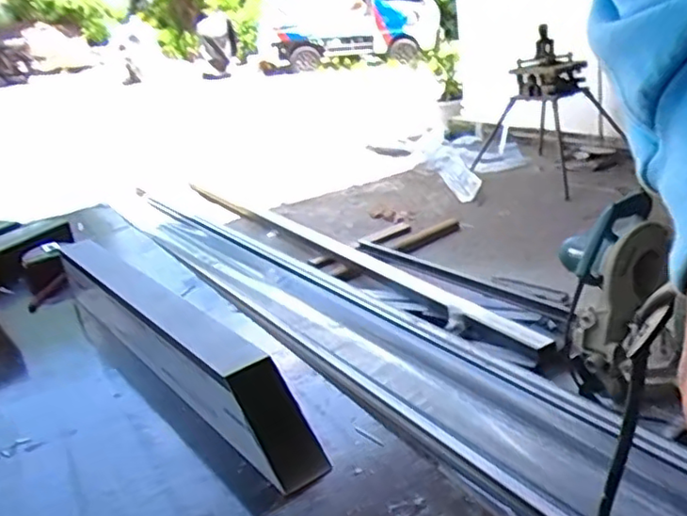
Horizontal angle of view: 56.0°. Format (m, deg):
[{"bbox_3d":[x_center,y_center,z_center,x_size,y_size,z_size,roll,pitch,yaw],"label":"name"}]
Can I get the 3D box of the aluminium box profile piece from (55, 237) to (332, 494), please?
[{"bbox_3d":[-0.215,0.073,0.730,0.045,0.087,0.605,-21,24,-32],"label":"aluminium box profile piece"}]

